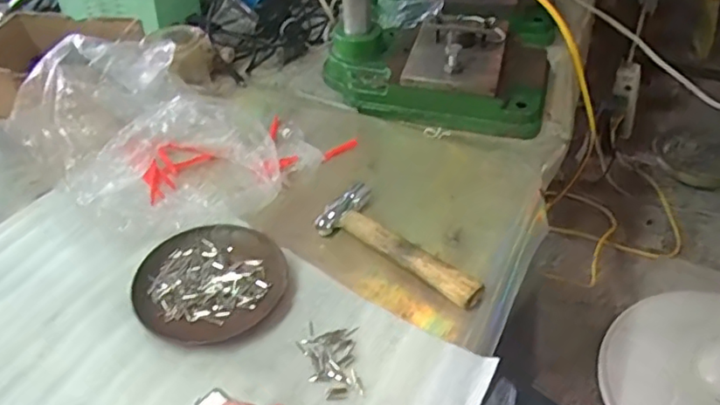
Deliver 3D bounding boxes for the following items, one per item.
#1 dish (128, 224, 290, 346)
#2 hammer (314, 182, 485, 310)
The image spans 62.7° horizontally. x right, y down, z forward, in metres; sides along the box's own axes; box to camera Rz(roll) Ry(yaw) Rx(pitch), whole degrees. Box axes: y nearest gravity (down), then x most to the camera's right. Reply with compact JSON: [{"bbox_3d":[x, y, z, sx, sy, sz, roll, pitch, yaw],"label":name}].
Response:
[{"bbox_3d":[-0.116,0.062,0.461,0.104,0.017,0.109,-1,42,1],"label":"dish"},{"bbox_3d":[0.038,0.033,0.489,0.150,0.020,0.062,26,49,27],"label":"hammer"}]

